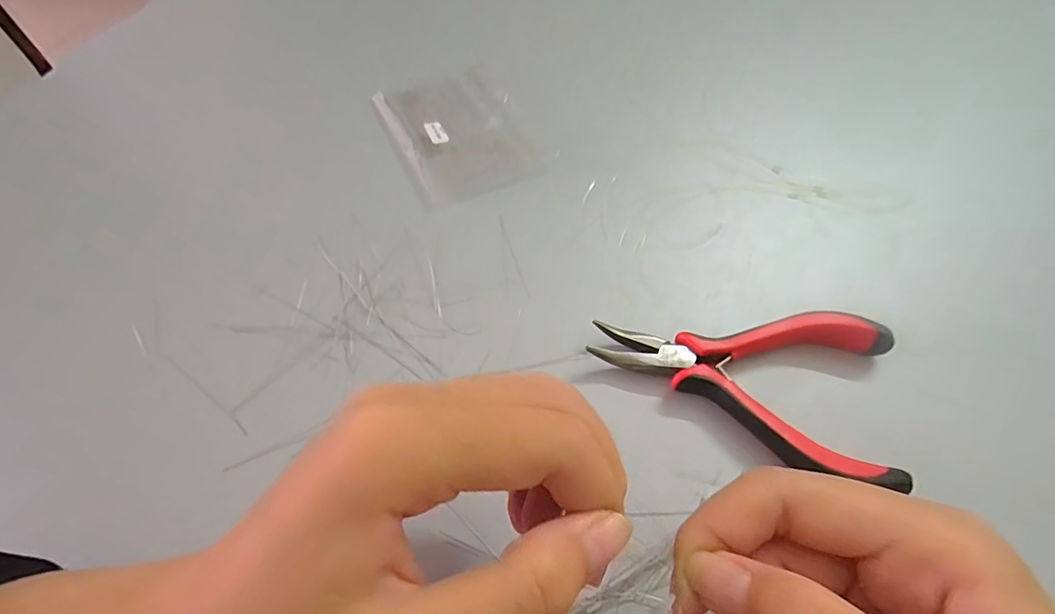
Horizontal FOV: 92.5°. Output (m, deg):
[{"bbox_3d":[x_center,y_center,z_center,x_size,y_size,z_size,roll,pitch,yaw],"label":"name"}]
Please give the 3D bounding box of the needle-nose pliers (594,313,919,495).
[{"bbox_3d":[0.088,0.028,0.204,0.119,0.015,0.062,9,58,6],"label":"needle-nose pliers"}]

